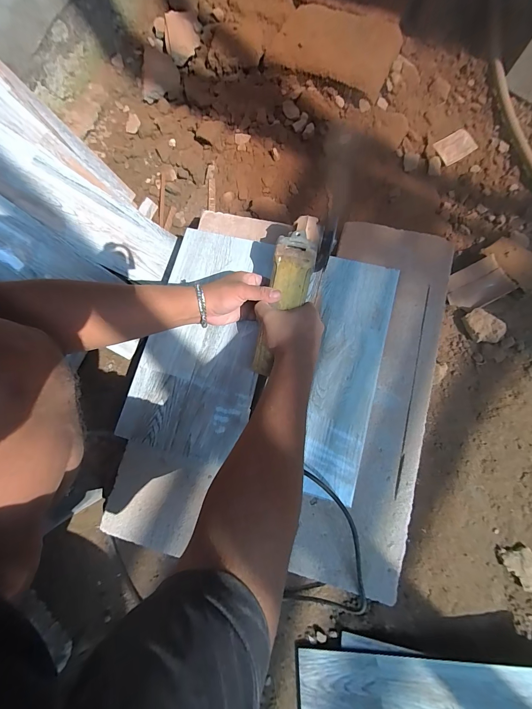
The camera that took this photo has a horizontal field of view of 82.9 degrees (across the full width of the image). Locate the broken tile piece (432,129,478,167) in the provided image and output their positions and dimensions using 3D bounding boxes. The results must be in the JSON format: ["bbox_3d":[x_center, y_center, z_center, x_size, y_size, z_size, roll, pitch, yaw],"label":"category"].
[{"bbox_3d":[0.410,-0.450,0.651,0.081,0.007,0.059,-34,80,-5],"label":"broken tile piece"}]

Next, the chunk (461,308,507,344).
[{"bbox_3d":[0.401,-0.050,0.560,0.046,0.042,0.070,-41,79,-8],"label":"chunk"}]

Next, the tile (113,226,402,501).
[{"bbox_3d":[-0.011,-0.004,0.514,0.395,0.011,0.392,14,80,8],"label":"tile"}]

